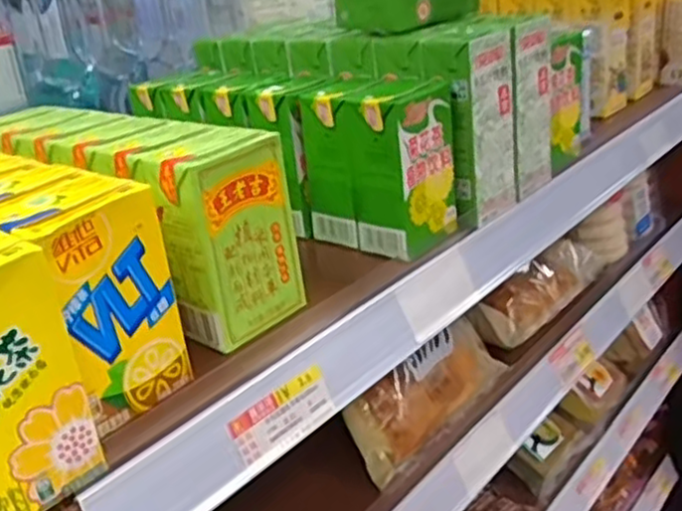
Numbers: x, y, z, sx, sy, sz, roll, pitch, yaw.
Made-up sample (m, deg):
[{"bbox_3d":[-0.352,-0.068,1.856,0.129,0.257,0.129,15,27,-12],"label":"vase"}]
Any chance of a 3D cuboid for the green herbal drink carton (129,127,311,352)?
[{"bbox_3d":[-0.065,-0.012,0.404,0.048,0.103,0.067,16,32,39],"label":"green herbal drink carton"}]

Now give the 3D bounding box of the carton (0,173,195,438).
[{"bbox_3d":[-0.112,0.022,0.337,0.035,0.103,0.061,13,30,35],"label":"carton"}]

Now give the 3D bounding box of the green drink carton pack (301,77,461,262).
[{"bbox_3d":[0.029,-0.066,0.502,0.085,0.103,0.071,16,31,38],"label":"green drink carton pack"}]

